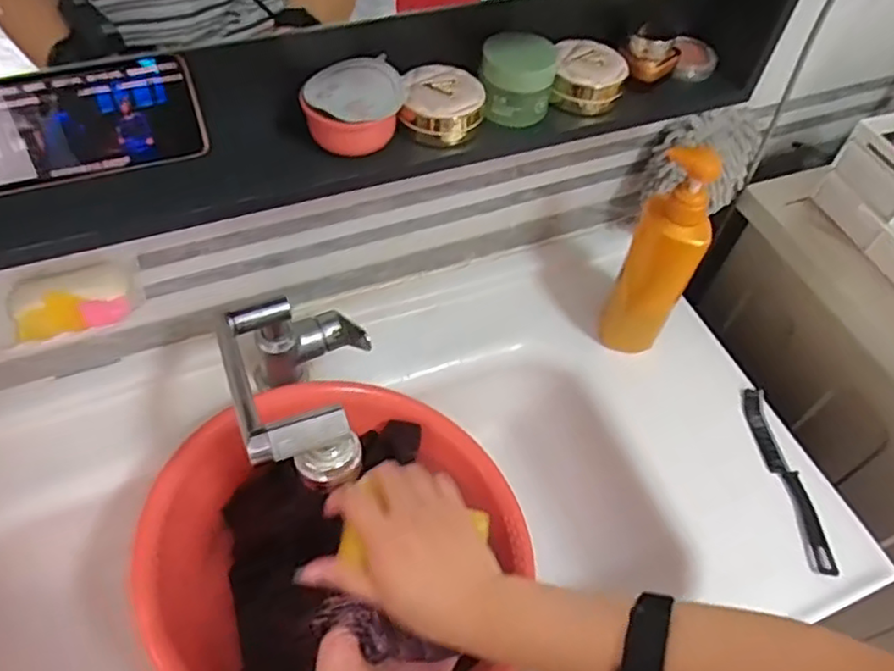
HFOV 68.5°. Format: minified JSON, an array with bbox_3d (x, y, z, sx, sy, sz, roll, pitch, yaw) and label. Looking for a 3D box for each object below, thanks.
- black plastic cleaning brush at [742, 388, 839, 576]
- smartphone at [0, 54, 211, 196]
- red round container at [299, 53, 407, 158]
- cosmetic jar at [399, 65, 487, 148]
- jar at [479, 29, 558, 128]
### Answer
[{"bbox_3d":[0.368,0.153,0.715,0.027,0.015,0.210,-4,54,-8],"label":"black plastic cleaning brush"},{"bbox_3d":[-0.265,-0.148,0.469,0.168,0.078,0.009,-17,41,-15],"label":"smartphone"},{"bbox_3d":[-0.073,-0.184,0.526,0.071,0.042,0.072,2,53,-3],"label":"red round container"},{"bbox_3d":[-0.003,-0.193,0.555,0.066,0.044,0.063,2,53,-3],"label":"cosmetic jar"},{"bbox_3d":[0.059,-0.217,0.556,0.062,0.056,0.057,2,53,-3],"label":"jar"}]

